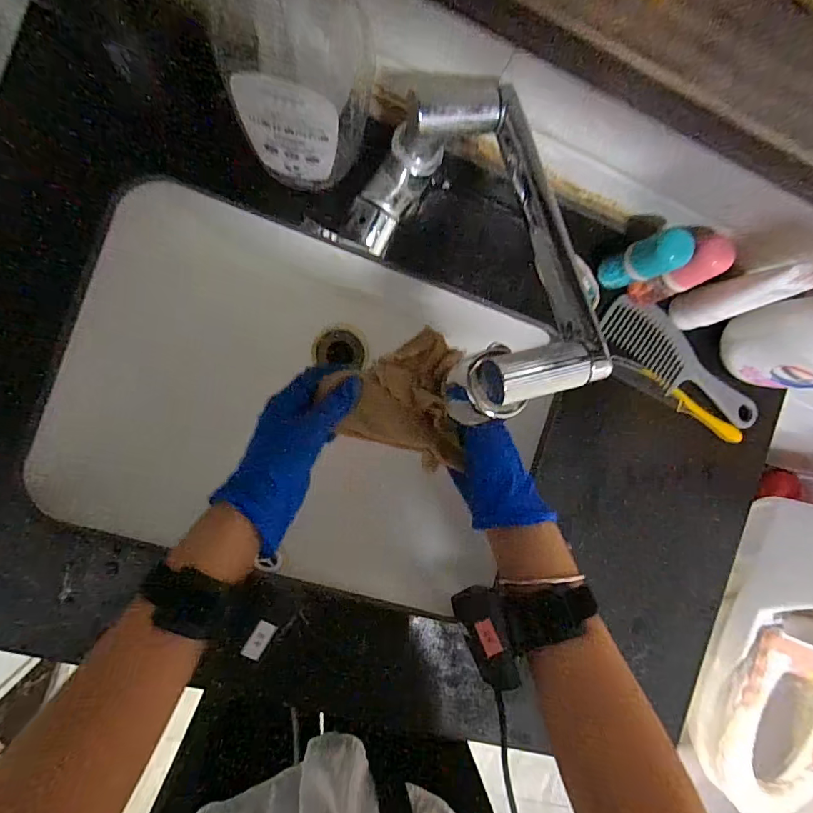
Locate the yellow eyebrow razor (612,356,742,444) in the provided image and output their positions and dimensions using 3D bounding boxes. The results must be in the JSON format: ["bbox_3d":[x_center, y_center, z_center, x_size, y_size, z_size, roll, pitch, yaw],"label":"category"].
[{"bbox_3d":[0.289,-0.006,0.482,0.166,0.013,0.020,29,88,-9],"label":"yellow eyebrow razor"}]

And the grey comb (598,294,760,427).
[{"bbox_3d":[0.288,-0.042,0.472,0.205,0.015,0.056,39,87,-9],"label":"grey comb"}]

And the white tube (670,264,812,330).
[{"bbox_3d":[0.303,-0.095,0.402,0.034,0.145,0.032,14,91,-9],"label":"white tube"}]

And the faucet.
[{"bbox_3d":[0.038,-0.105,0.320,0.127,0.174,0.212,-31,97,-6],"label":"faucet"}]

